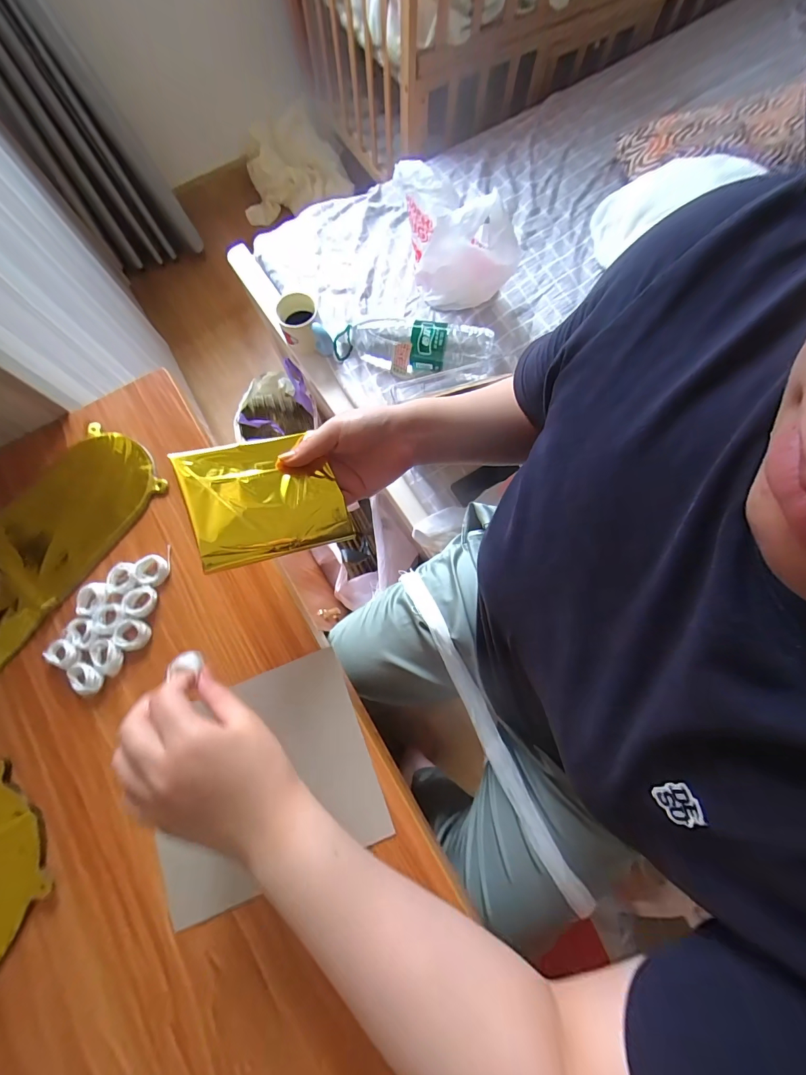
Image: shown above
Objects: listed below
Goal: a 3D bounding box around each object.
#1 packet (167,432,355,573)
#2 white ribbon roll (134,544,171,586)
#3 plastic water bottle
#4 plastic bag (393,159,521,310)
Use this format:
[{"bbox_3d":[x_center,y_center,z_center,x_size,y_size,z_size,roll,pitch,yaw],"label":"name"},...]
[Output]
[{"bbox_3d":[-0.117,-0.036,0.333,0.123,0.009,0.107,-17,80,-31],"label":"packet"},{"bbox_3d":[-0.248,0.028,0.386,0.030,0.008,0.039,-3,75,-1],"label":"white ribbon roll"},{"bbox_3d":[0.018,-0.401,0.817,0.311,0.093,0.097,12,76,5],"label":"plastic water bottle"},{"bbox_3d":[0.108,-0.591,0.764,0.246,0.206,0.116,15,76,6],"label":"plastic bag"}]

